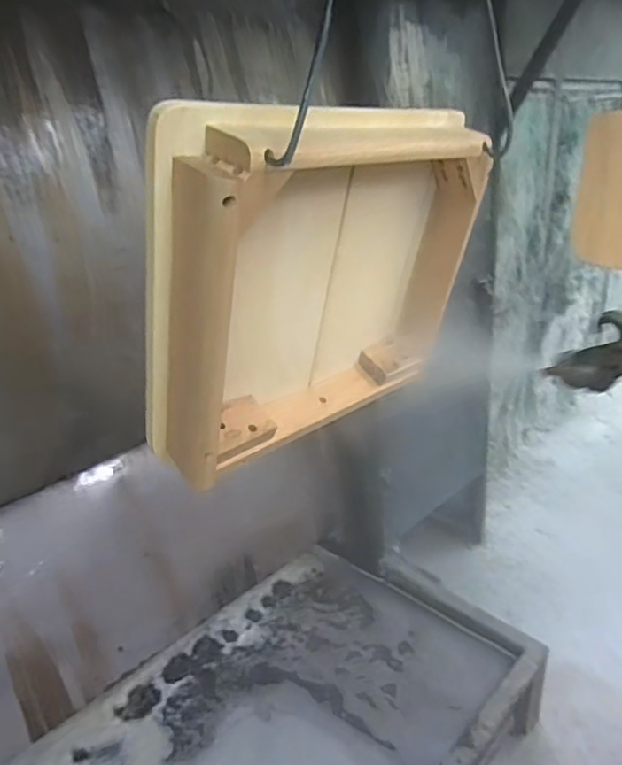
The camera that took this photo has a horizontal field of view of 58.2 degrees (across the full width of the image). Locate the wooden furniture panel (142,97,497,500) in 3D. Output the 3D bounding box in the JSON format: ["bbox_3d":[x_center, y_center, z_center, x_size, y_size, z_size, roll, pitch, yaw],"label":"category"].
[{"bbox_3d":[0.026,-0.104,0.625,0.417,0.358,0.076,-20,47,-41],"label":"wooden furniture panel"}]

